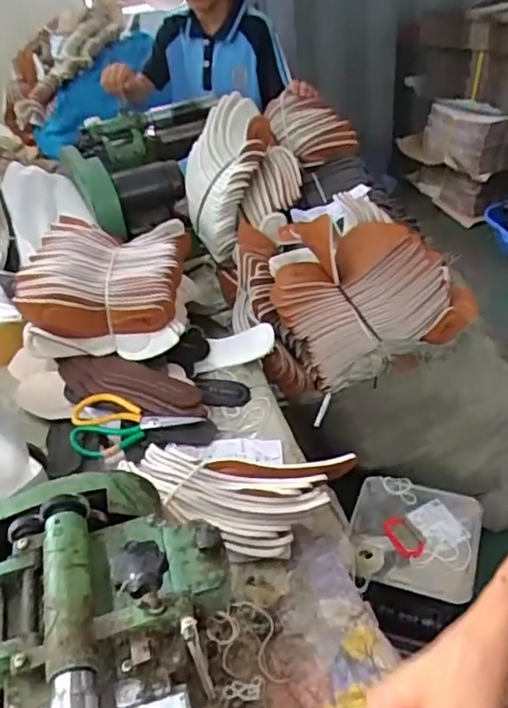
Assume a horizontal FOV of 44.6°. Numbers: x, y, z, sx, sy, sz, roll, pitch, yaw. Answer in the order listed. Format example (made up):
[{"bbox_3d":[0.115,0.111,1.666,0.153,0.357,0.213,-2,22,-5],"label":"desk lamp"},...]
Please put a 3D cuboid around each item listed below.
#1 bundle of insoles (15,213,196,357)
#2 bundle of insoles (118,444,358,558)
[{"bbox_3d":[-0.246,-0.128,1.060,0.254,0.148,0.254,-4,38,3],"label":"bundle of insoles"},{"bbox_3d":[-0.031,0.176,0.783,0.303,0.073,0.129,1,39,9],"label":"bundle of insoles"}]

